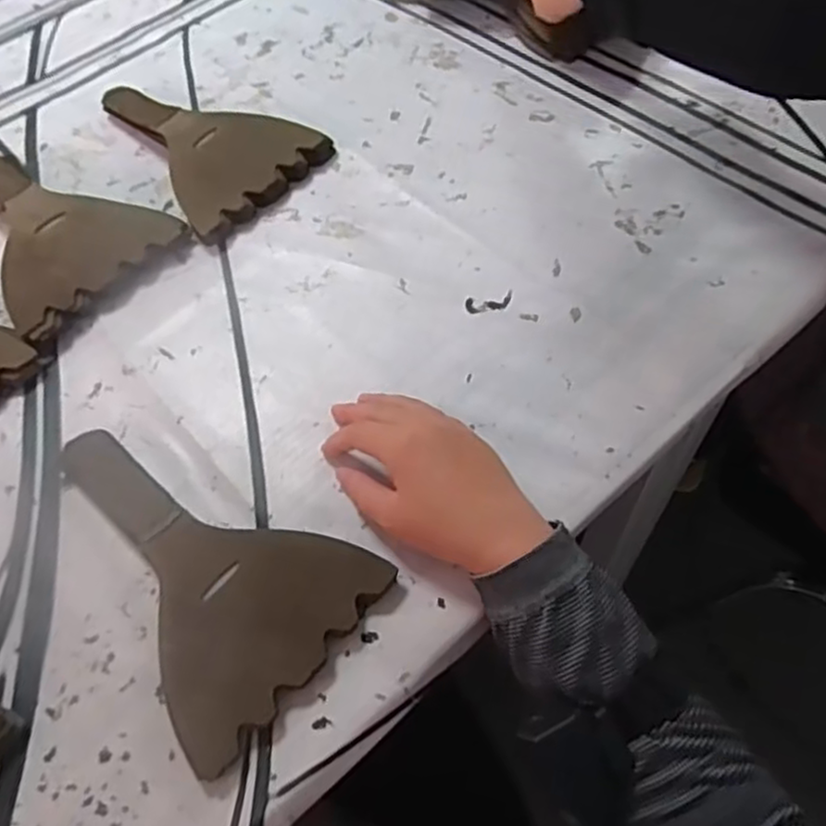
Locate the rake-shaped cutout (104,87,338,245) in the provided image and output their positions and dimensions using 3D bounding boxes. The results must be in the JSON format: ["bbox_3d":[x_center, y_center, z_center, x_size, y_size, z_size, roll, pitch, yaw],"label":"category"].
[{"bbox_3d":[-0.213,-0.260,0.663,0.245,0.040,0.152,34,66,24],"label":"rake-shaped cutout"}]

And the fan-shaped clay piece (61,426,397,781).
[{"bbox_3d":[-0.146,0.082,0.447,0.235,0.028,0.139,36,66,25],"label":"fan-shaped clay piece"}]

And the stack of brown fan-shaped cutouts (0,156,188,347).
[{"bbox_3d":[-0.338,-0.169,0.616,0.244,0.043,0.148,33,65,24],"label":"stack of brown fan-shaped cutouts"}]

